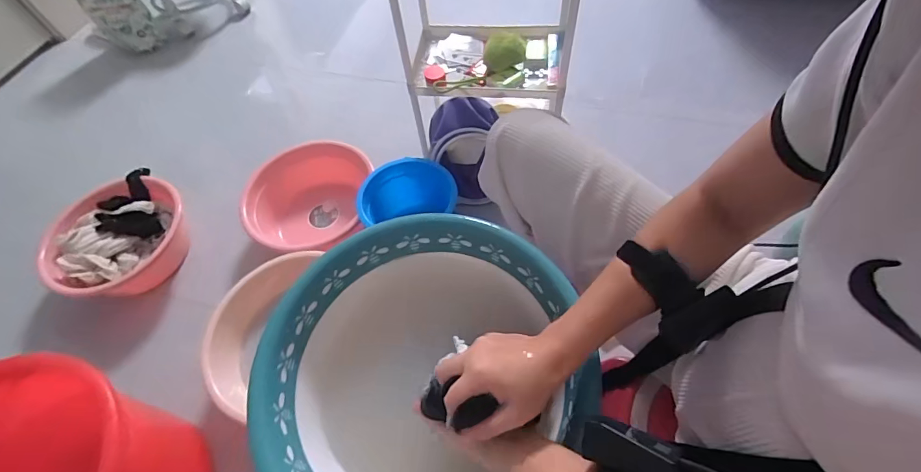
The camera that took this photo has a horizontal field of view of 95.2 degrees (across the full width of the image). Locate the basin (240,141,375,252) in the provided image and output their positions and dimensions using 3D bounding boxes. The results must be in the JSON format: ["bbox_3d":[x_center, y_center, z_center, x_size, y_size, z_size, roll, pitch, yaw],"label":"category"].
[{"bbox_3d":[-0.349,-0.064,0.988,0.265,0.143,0.289,-5,59,2],"label":"basin"}]

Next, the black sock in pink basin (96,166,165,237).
[{"bbox_3d":[-0.800,-0.070,1.009,0.122,0.076,0.159,-19,59,-7],"label":"black sock in pink basin"}]

